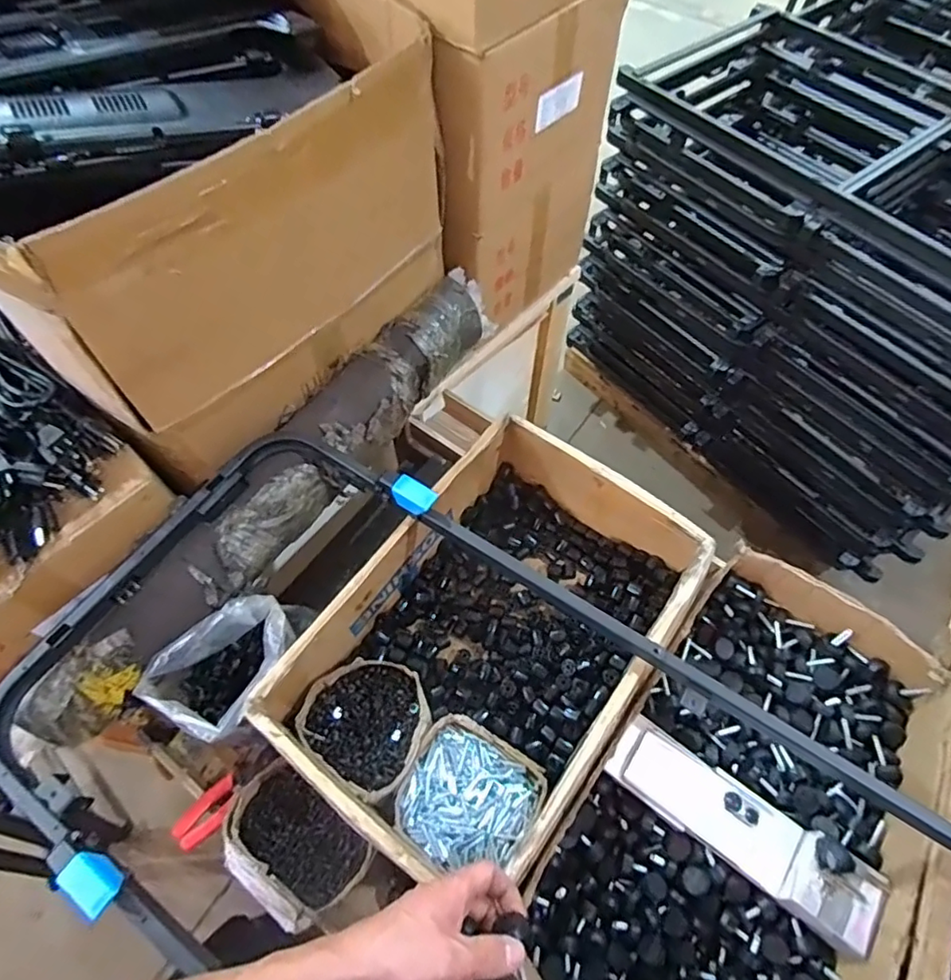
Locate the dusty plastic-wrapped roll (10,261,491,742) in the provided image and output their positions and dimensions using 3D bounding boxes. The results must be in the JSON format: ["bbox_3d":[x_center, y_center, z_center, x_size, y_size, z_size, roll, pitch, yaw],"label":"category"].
[{"bbox_3d":[-0.247,-0.028,0.812,0.133,0.110,0.835,29,65,16],"label":"dusty plastic-wrapped roll"}]

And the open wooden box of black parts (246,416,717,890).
[{"bbox_3d":[0.033,0.191,0.767,0.341,0.159,0.512,33,67,18],"label":"open wooden box of black parts"}]

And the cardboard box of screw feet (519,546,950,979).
[{"bbox_3d":[0.310,0.367,0.679,0.326,0.121,0.594,33,67,18],"label":"cardboard box of screw feet"}]

